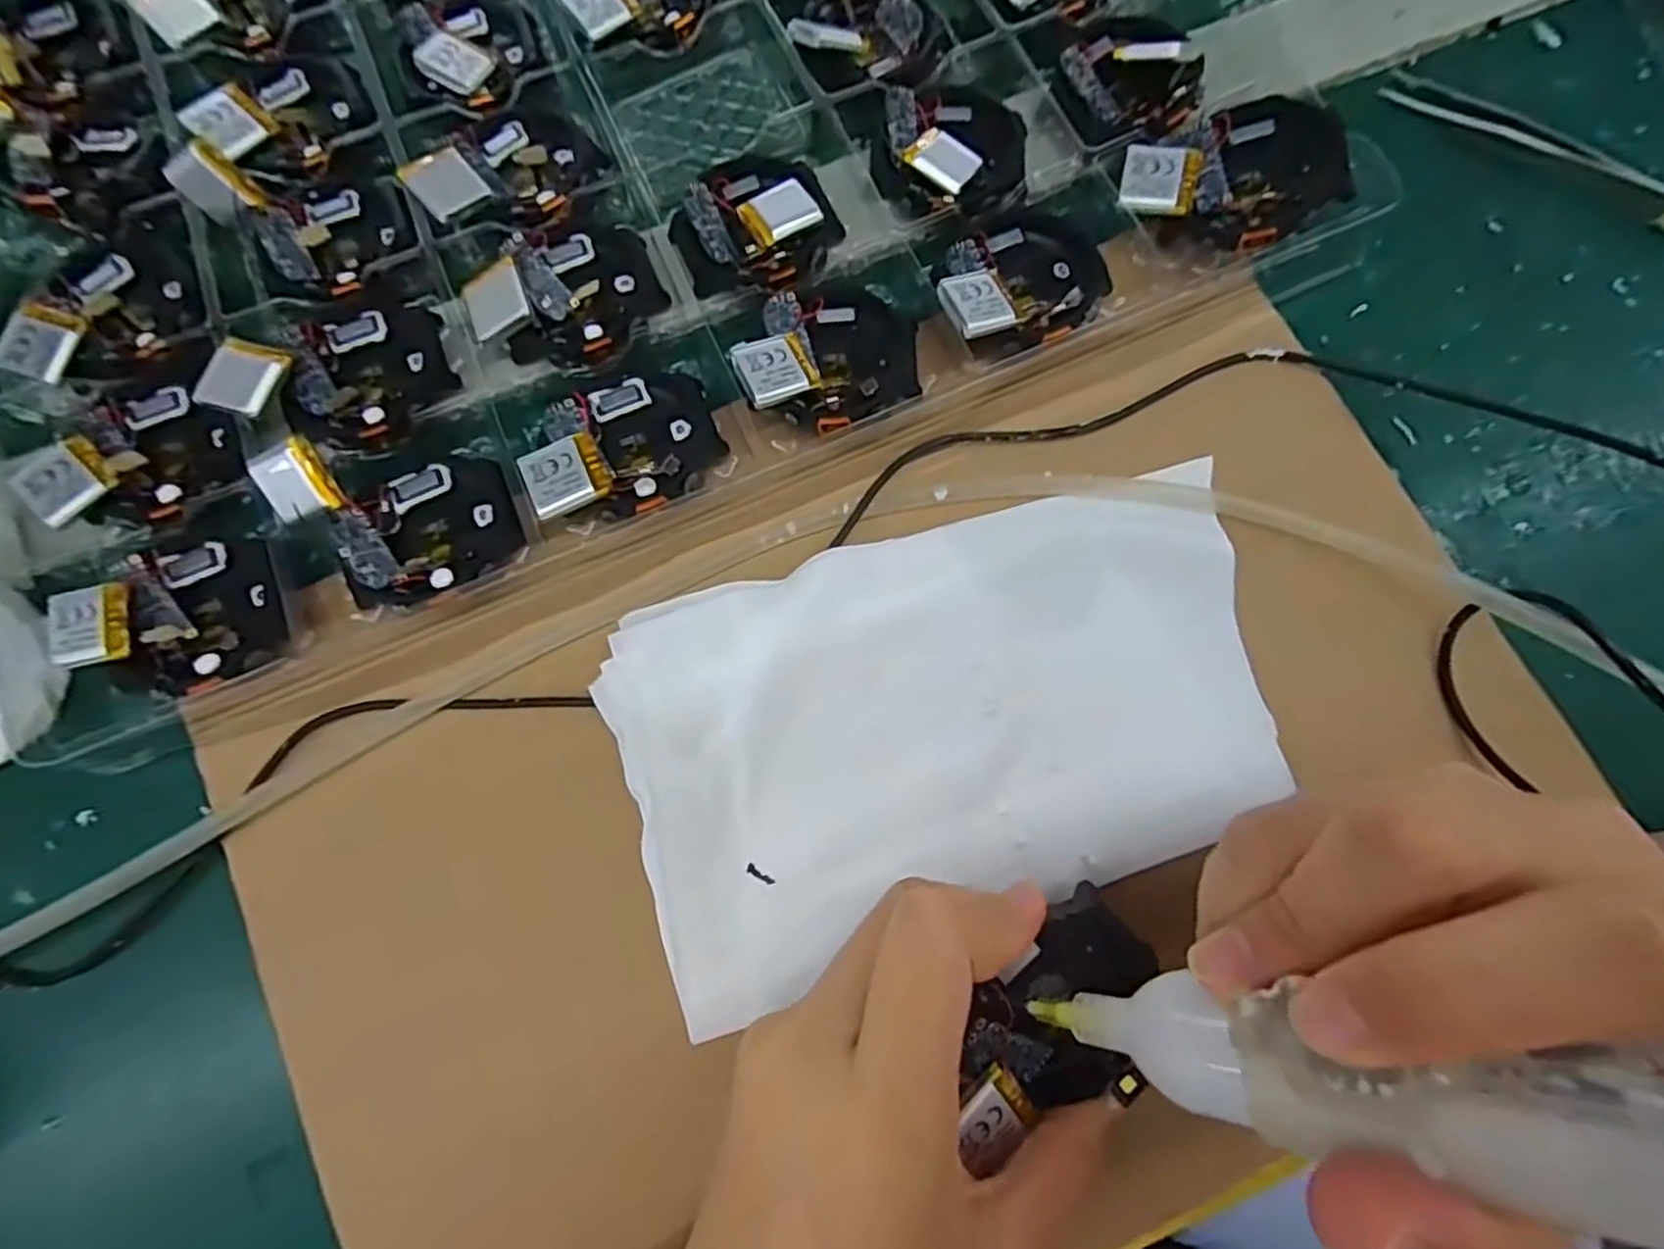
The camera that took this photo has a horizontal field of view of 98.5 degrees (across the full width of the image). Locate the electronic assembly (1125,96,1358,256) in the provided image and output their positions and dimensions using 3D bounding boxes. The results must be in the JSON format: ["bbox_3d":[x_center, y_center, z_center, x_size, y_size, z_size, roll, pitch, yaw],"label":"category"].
[{"bbox_3d":[0.129,-0.143,0.236,0.061,0.027,0.049,-22,79,-4],"label":"electronic assembly"}]

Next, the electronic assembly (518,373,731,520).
[{"bbox_3d":[-0.064,-0.055,0.222,0.058,0.016,0.044,-22,79,-3],"label":"electronic assembly"}]

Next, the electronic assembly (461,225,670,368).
[{"bbox_3d":[-0.087,-0.109,0.235,0.059,0.012,0.049,-25,80,-4],"label":"electronic assembly"}]

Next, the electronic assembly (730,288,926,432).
[{"bbox_3d":[-0.001,-0.084,0.227,0.056,0.016,0.045,-10,79,-1],"label":"electronic assembly"}]

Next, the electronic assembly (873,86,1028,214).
[{"bbox_3d":[0.041,-0.162,0.247,0.050,0.012,0.048,0,79,1],"label":"electronic assembly"}]

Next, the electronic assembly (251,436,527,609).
[{"bbox_3d":[-0.127,-0.030,0.211,0.063,0.025,0.046,-7,79,-1],"label":"electronic assembly"}]

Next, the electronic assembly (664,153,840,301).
[{"bbox_3d":[-0.026,-0.137,0.243,0.054,0.016,0.054,-25,80,-4],"label":"electronic assembly"}]

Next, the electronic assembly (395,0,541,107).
[{"bbox_3d":[-0.135,-0.214,0.265,0.049,0.013,0.051,-24,80,-4],"label":"electronic assembly"}]

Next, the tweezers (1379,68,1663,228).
[{"bbox_3d":[0.253,-0.169,0.254,0.112,0.009,0.016,35,81,7],"label":"tweezers"}]

